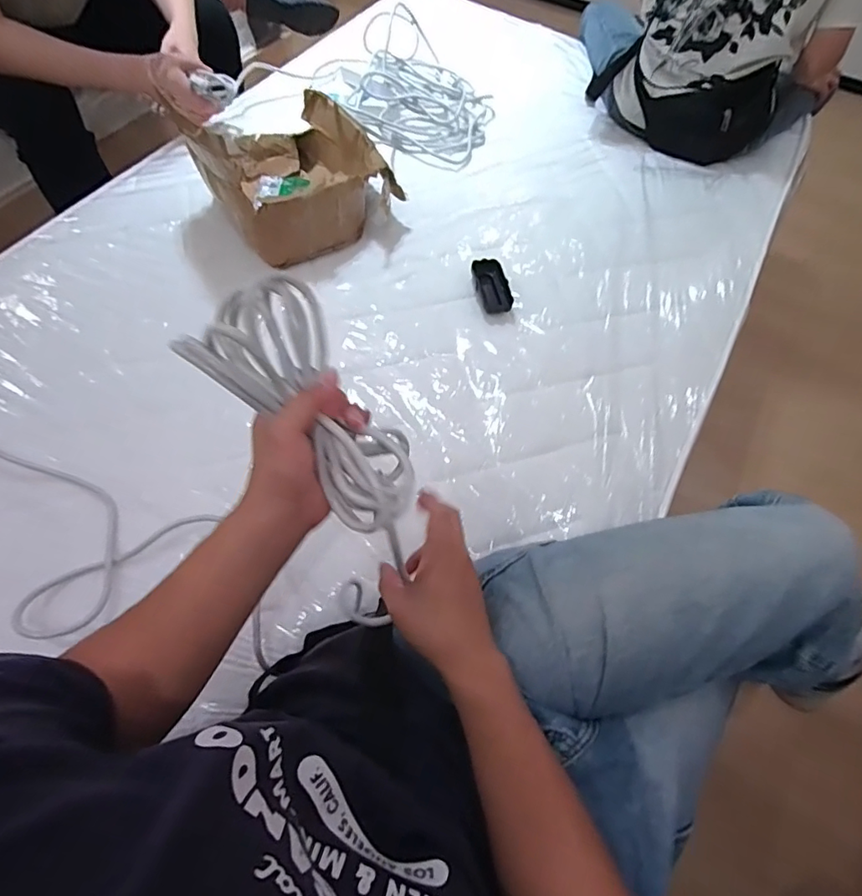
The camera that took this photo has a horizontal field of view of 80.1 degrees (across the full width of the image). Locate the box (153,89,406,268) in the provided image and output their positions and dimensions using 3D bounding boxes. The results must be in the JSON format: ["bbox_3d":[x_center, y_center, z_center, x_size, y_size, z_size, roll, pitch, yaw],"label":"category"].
[{"bbox_3d":[-0.239,-0.498,0.874,0.299,0.190,0.288,-24,65,-17],"label":"box"}]

